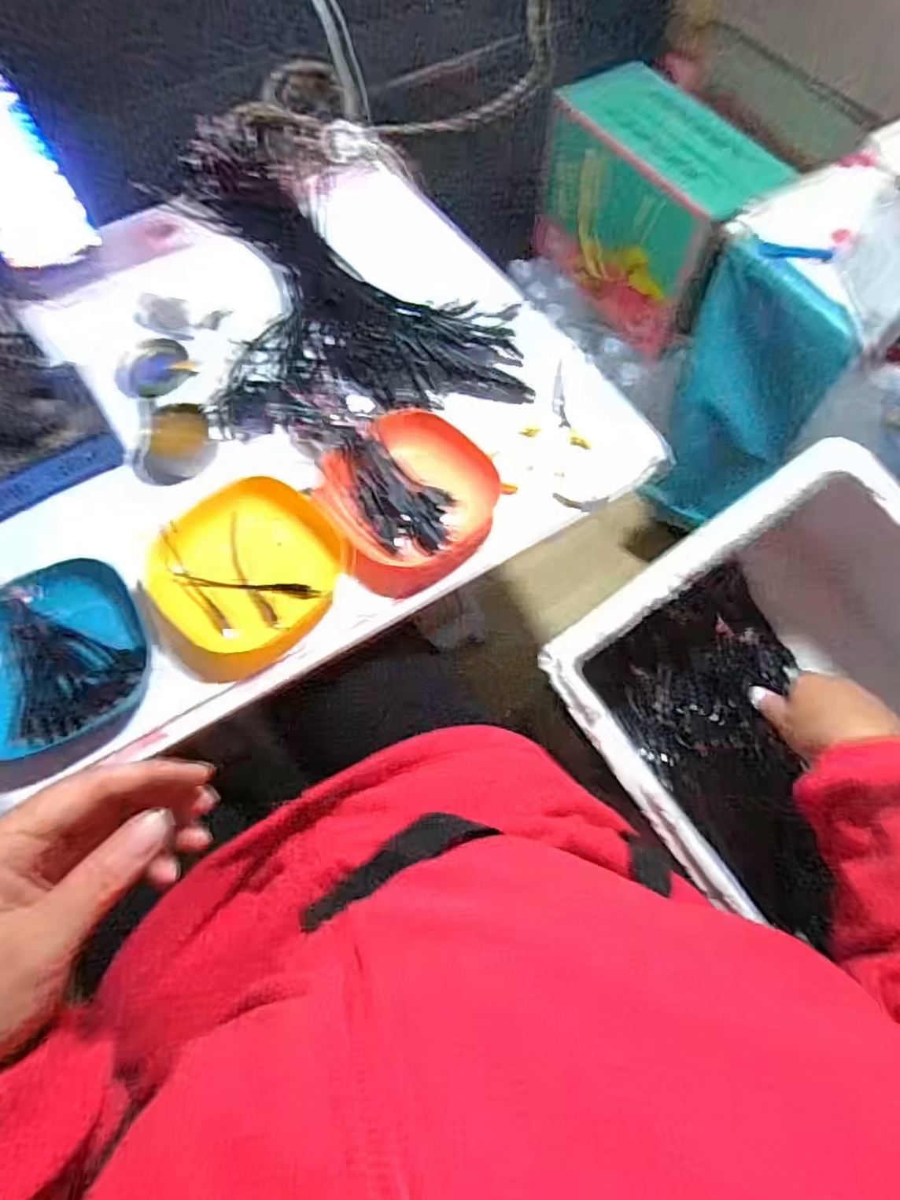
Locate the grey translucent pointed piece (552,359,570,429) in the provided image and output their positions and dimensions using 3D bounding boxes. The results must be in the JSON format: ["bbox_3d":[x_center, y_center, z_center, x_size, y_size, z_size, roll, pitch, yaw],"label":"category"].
[{"bbox_3d":[0.103,-0.196,0.585,0.014,0.004,0.079,-2,67,-1],"label":"grey translucent pointed piece"}]

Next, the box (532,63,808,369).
[{"bbox_3d":[0.300,-0.580,0.940,0.163,0.238,0.328,-29,70,-12],"label":"box"}]

